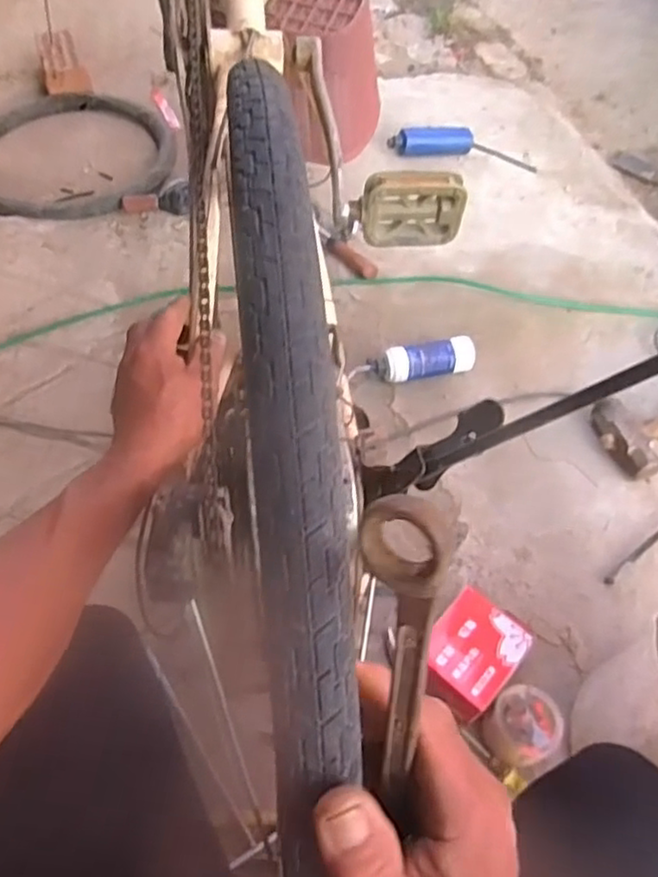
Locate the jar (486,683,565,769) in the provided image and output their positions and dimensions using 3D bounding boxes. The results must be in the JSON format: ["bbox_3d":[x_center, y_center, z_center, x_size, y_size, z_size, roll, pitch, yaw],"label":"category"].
[{"bbox_3d":[0.245,0.354,0.805,0.077,0.070,0.083,-2,57,3],"label":"jar"}]

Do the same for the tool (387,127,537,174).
[{"bbox_3d":[0.329,-0.717,1.610,0.364,0.057,0.110,3,56,-13],"label":"tool"}]

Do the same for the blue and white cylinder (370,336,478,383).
[{"bbox_3d":[0.171,-0.138,1.153,0.185,0.053,0.056,-15,58,-5],"label":"blue and white cylinder"}]

